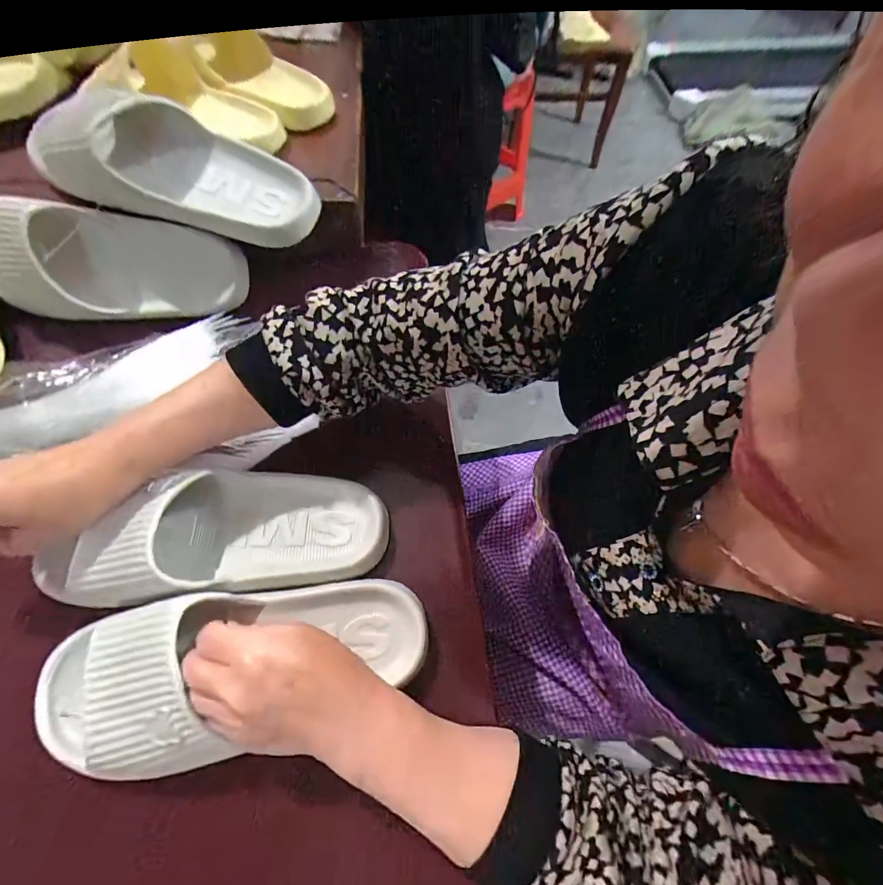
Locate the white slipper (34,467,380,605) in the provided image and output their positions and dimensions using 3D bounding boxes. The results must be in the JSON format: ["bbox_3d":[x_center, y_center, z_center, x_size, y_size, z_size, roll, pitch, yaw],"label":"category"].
[{"bbox_3d":[-0.182,0.073,0.343,0.263,0.077,0.097,-4,63,-12],"label":"white slipper"}]

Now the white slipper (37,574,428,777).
[{"bbox_3d":[-0.149,0.157,0.297,0.271,0.070,0.109,-8,63,-13],"label":"white slipper"}]

